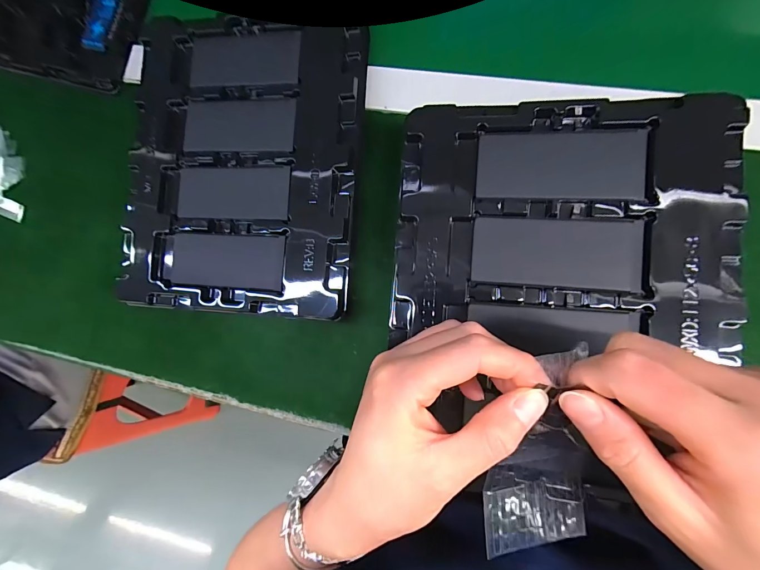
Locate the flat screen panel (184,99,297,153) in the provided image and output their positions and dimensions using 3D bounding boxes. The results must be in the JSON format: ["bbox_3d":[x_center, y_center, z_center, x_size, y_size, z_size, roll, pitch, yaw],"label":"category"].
[{"bbox_3d":[-0.129,-0.144,0.312,0.108,0.004,0.046,5,90,9],"label":"flat screen panel"}]

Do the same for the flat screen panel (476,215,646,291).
[{"bbox_3d":[0.121,-0.023,0.240,0.108,0.007,0.047,5,88,8],"label":"flat screen panel"}]

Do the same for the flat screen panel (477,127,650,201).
[{"bbox_3d":[0.125,-0.086,0.243,0.108,0.008,0.050,4,88,8],"label":"flat screen panel"}]

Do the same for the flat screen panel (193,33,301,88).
[{"bbox_3d":[-0.125,-0.207,0.317,0.108,0.005,0.049,4,90,9],"label":"flat screen panel"}]

